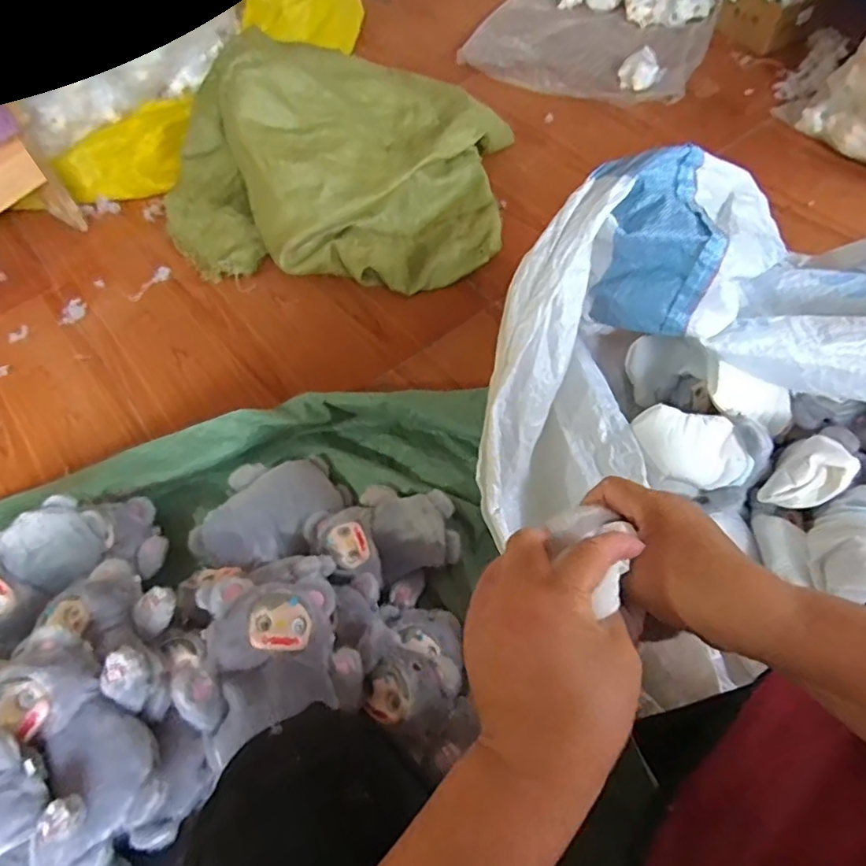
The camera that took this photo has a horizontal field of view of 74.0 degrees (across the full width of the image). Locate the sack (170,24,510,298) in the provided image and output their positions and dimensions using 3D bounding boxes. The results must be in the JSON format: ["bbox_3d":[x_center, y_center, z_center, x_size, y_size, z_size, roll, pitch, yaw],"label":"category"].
[{"bbox_3d":[-0.195,-0.519,1.086,0.649,0.223,0.496,4,59,6],"label":"sack"}]

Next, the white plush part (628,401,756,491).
[{"bbox_3d":[0.317,0.016,0.717,0.136,0.055,0.086,12,96,0],"label":"white plush part"}]

